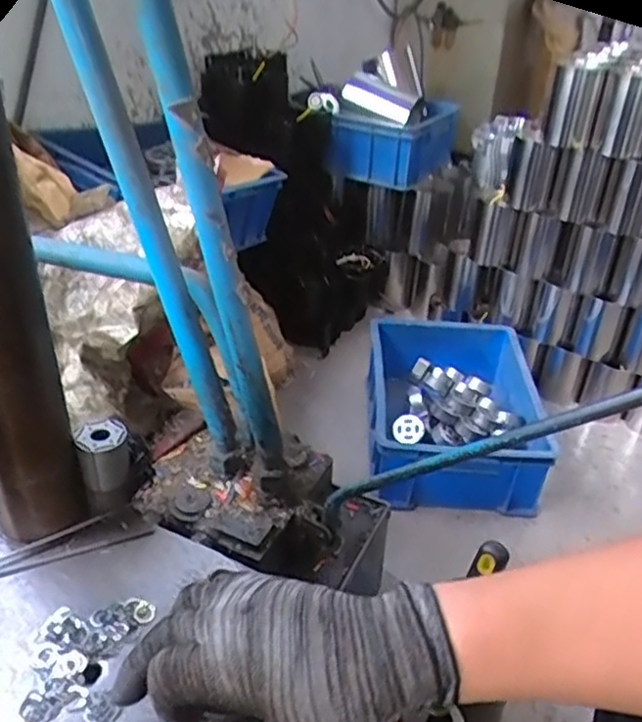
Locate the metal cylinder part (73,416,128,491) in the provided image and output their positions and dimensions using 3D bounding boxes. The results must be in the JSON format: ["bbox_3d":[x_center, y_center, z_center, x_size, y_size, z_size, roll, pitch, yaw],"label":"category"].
[{"bbox_3d":[-0.167,0.081,0.528,0.035,0.068,0.032,-10,35,-18],"label":"metal cylinder part"}]

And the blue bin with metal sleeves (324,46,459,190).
[{"bbox_3d":[0.190,-0.604,1.675,0.255,0.232,0.337,12,34,14],"label":"blue bin with metal sleeves"}]

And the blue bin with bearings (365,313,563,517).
[{"bbox_3d":[0.244,0.092,1.288,0.306,0.149,0.431,5,33,4],"label":"blue bin with bearings"}]

